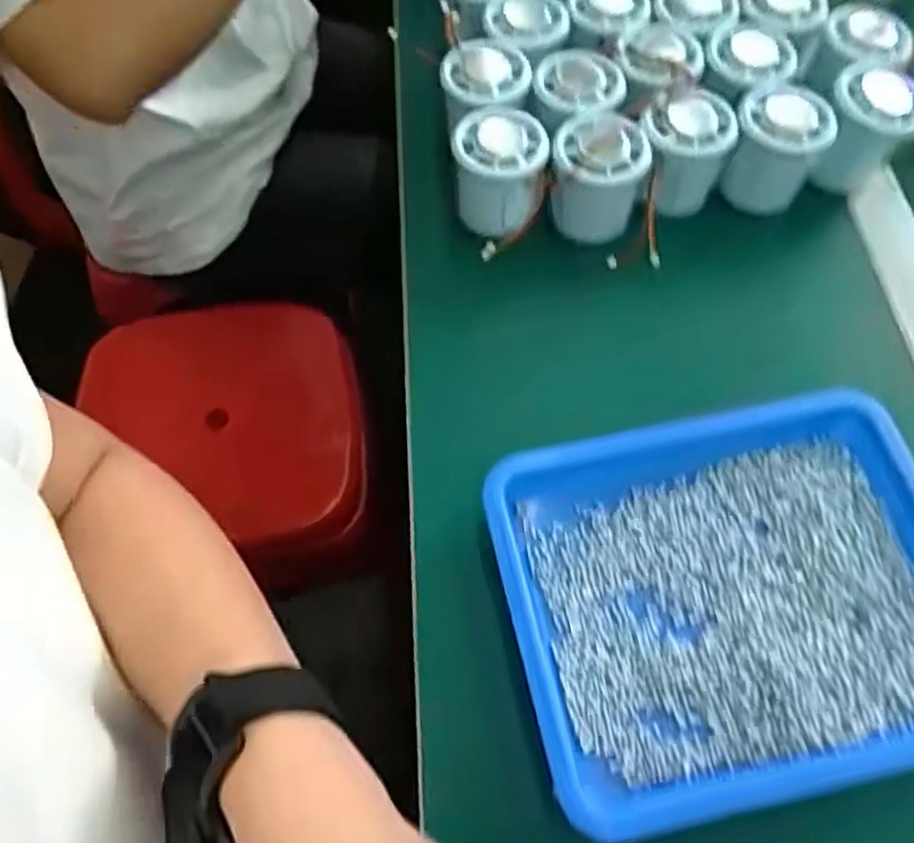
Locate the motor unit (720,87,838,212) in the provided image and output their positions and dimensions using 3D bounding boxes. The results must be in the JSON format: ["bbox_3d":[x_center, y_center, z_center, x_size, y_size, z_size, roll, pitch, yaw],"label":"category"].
[{"bbox_3d":[0.202,-0.173,0.470,0.055,0.068,0.051,1,61,-1],"label":"motor unit"}]

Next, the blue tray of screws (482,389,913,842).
[{"bbox_3d":[0.138,0.081,0.349,0.219,0.033,0.171,-9,62,-7],"label":"blue tray of screws"}]

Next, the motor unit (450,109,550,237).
[{"bbox_3d":[0.026,-0.157,0.456,0.055,0.050,0.060,-2,61,-3],"label":"motor unit"}]

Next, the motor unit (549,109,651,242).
[{"bbox_3d":[0.087,-0.152,0.456,0.055,0.073,0.055,14,62,6],"label":"motor unit"}]

